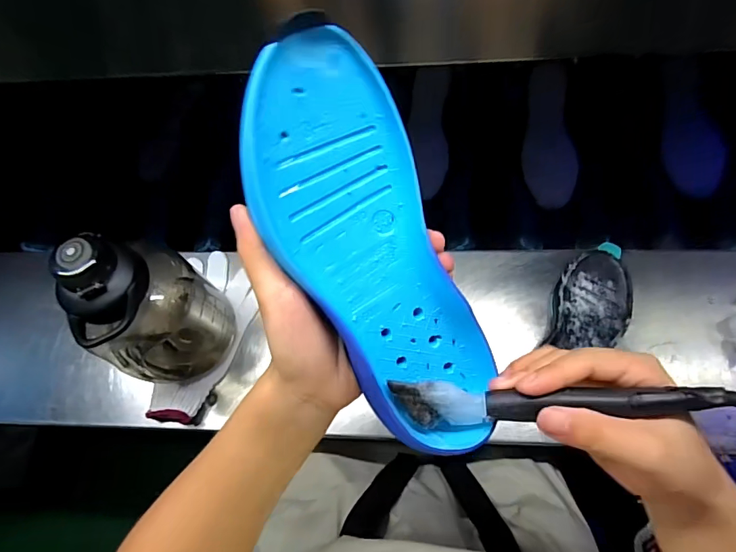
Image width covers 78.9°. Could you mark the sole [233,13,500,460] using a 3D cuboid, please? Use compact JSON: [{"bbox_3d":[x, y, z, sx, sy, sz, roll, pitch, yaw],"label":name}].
[{"bbox_3d":[0.003,-0.007,0.239,0.086,0.028,0.221,-26,102,-7],"label":"sole"}]

